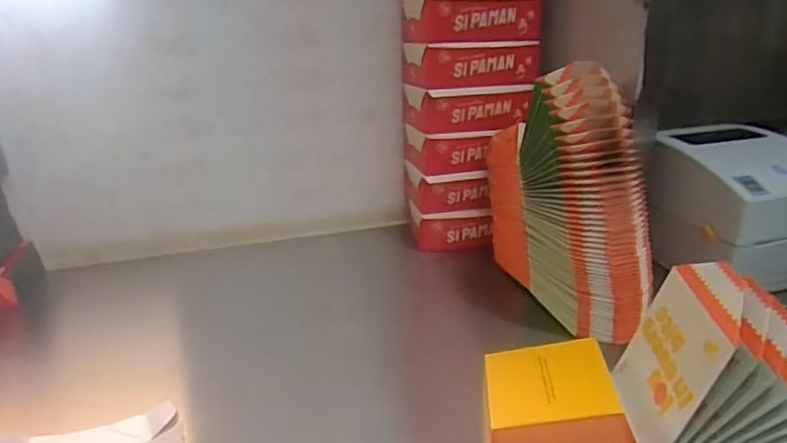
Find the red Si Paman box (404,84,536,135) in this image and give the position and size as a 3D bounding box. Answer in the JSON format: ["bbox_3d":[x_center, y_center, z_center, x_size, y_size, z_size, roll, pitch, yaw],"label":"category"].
[{"bbox_3d":[0.109,-0.184,0.929,0.177,0.066,0.116,-7,24,-14],"label":"red Si Paman box"}]

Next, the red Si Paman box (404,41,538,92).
[{"bbox_3d":[0.113,-0.243,0.904,0.176,0.060,0.113,-9,24,-18],"label":"red Si Paman box"}]

